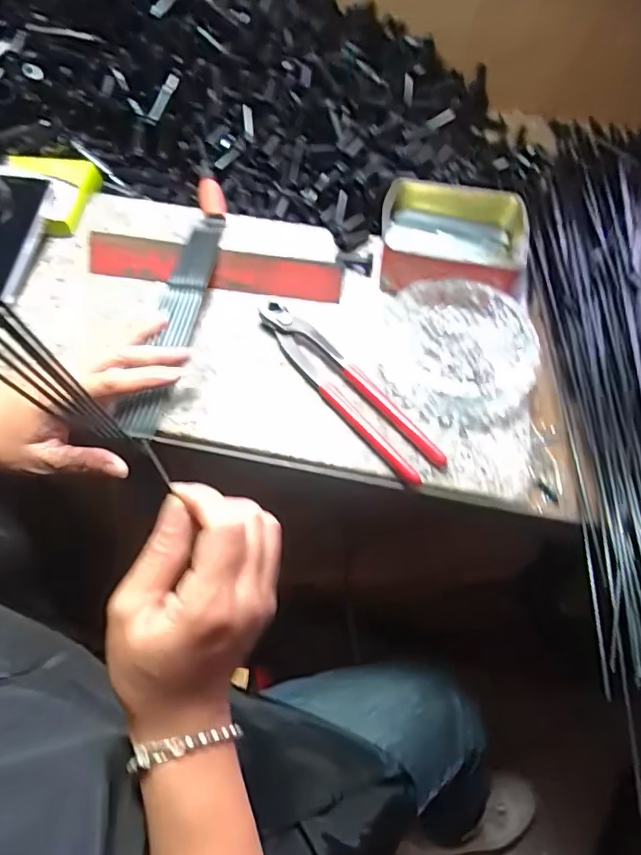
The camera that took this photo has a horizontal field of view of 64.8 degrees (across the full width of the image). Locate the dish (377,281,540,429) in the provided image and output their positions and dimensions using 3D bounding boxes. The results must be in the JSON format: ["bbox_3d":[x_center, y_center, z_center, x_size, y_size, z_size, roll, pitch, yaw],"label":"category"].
[{"bbox_3d":[0.110,-0.063,0.400,0.121,0.025,0.121,8,59,3],"label":"dish"}]

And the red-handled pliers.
[{"bbox_3d":[0.017,-0.035,0.394,0.037,0.013,0.193,-34,65,-20],"label":"red-handled pliers"}]

